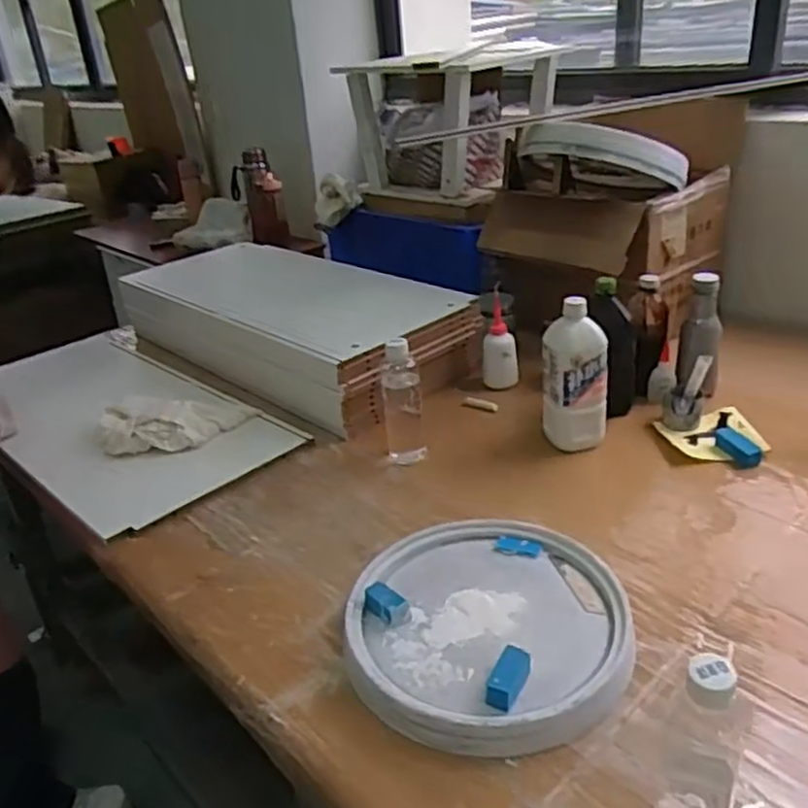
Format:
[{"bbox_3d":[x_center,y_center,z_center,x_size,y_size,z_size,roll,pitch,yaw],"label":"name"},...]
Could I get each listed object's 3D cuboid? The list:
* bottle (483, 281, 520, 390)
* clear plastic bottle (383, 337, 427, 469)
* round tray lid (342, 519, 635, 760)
[{"bbox_3d":[0.168,-0.108,1.272,0.063,0.157,0.047,1,28,10],"label":"bottle"},{"bbox_3d":[-0.003,-0.002,1.092,0.061,0.180,0.057,-6,27,-3],"label":"clear plastic bottle"},{"bbox_3d":[0.087,0.229,0.776,0.283,0.051,0.296,-4,27,2],"label":"round tray lid"}]

